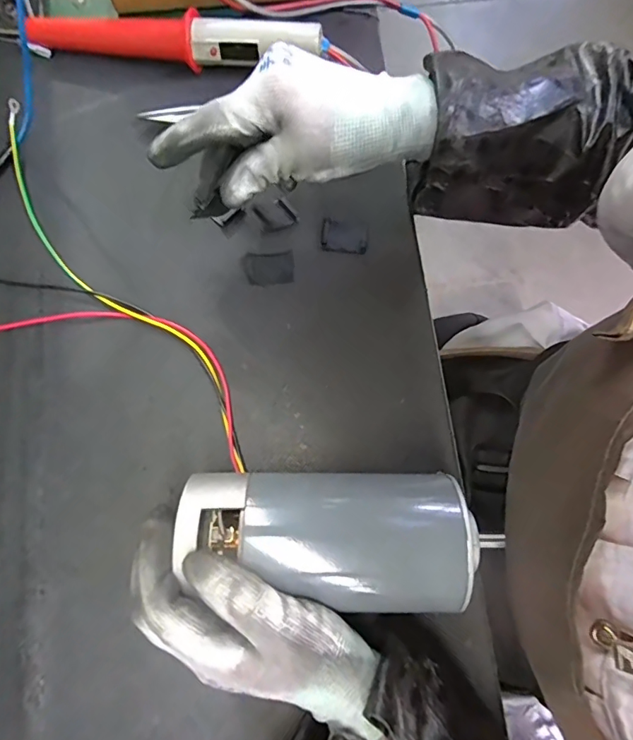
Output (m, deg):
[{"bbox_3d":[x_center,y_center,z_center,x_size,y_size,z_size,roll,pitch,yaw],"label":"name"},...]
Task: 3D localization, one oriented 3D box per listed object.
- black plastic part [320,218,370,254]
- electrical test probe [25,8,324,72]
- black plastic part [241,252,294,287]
[{"bbox_3d":[0.023,-0.108,0.381,0.037,0.009,0.026,10,78,2],"label":"black plastic part"},{"bbox_3d":[-0.115,-0.275,0.392,0.235,0.035,0.035,9,78,2],"label":"electrical test probe"},{"bbox_3d":[-0.038,-0.080,0.370,0.040,0.005,0.027,-1,78,0],"label":"black plastic part"}]

